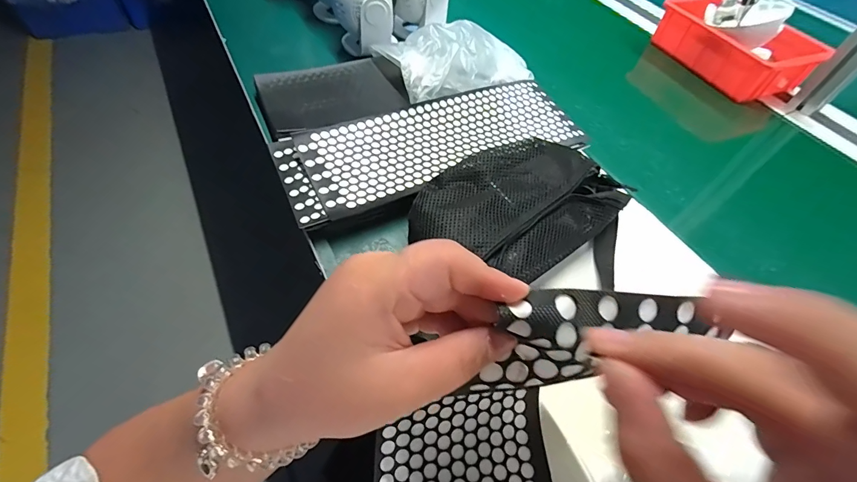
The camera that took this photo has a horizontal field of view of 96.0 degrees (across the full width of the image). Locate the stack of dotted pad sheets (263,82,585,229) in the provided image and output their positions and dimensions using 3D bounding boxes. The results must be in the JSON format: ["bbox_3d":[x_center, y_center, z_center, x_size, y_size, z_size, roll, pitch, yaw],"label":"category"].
[{"bbox_3d":[0.015,-0.126,0.484,0.387,0.025,0.130,-19,58,-19],"label":"stack of dotted pad sheets"}]

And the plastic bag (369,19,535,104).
[{"bbox_3d":[0.047,-0.264,0.560,0.201,0.063,0.133,-16,57,-17],"label":"plastic bag"}]

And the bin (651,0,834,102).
[{"bbox_3d":[0.548,-0.355,0.703,0.129,0.079,0.245,-23,59,-20],"label":"bin"}]

